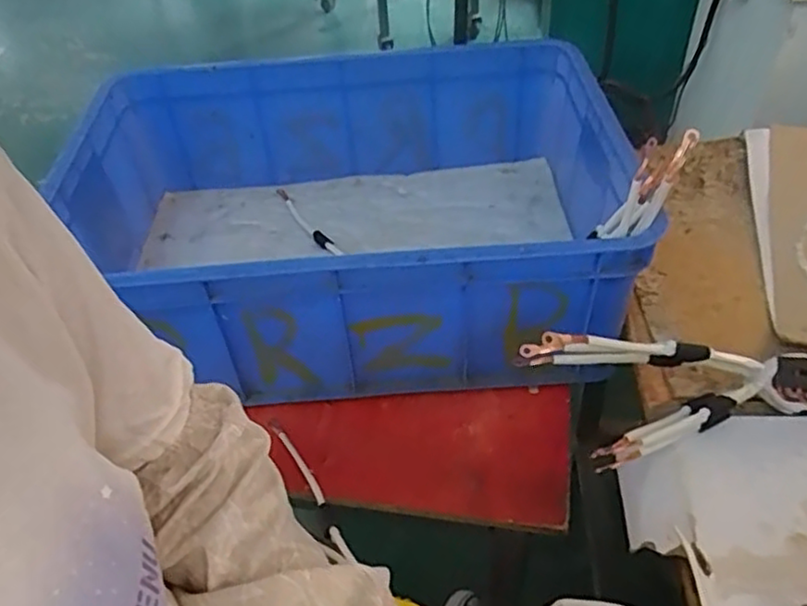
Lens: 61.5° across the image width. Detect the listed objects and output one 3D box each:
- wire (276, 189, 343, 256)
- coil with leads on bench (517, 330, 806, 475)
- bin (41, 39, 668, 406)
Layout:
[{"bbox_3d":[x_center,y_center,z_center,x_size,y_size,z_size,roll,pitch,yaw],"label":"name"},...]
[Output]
[{"bbox_3d":[-0.131,-0.110,0.926,0.019,0.014,0.163,-26,48,-20],"label":"wire"},{"bbox_3d":[0.330,0.072,0.557,0.448,0.089,0.085,-1,44,4],"label":"coil with leads on bench"},{"bbox_3d":[-0.089,-0.106,0.804,0.636,0.190,0.418,-4,44,1],"label":"bin"}]

